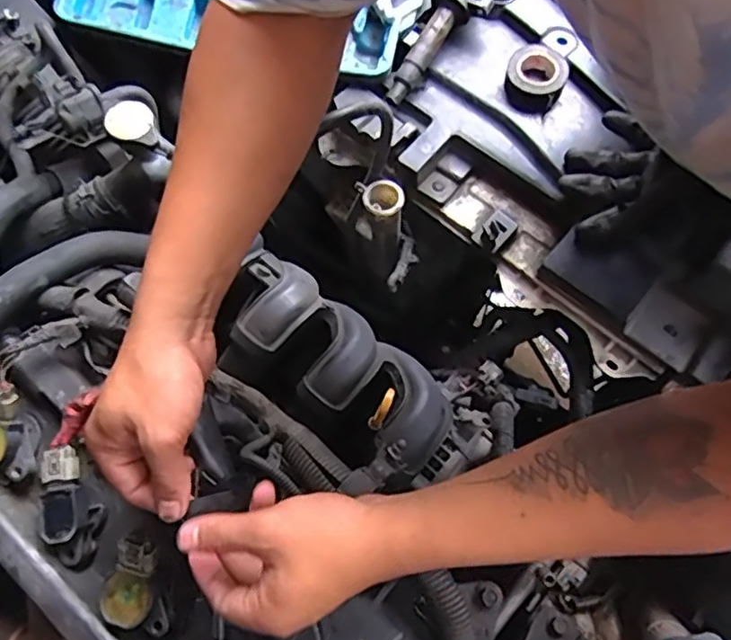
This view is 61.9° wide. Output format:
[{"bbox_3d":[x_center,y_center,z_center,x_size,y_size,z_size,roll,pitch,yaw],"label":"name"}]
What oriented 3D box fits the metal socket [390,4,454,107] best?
[{"bbox_3d":[0.056,-0.271,0.628,0.022,0.018,0.108,32,90,12],"label":"metal socket"}]

